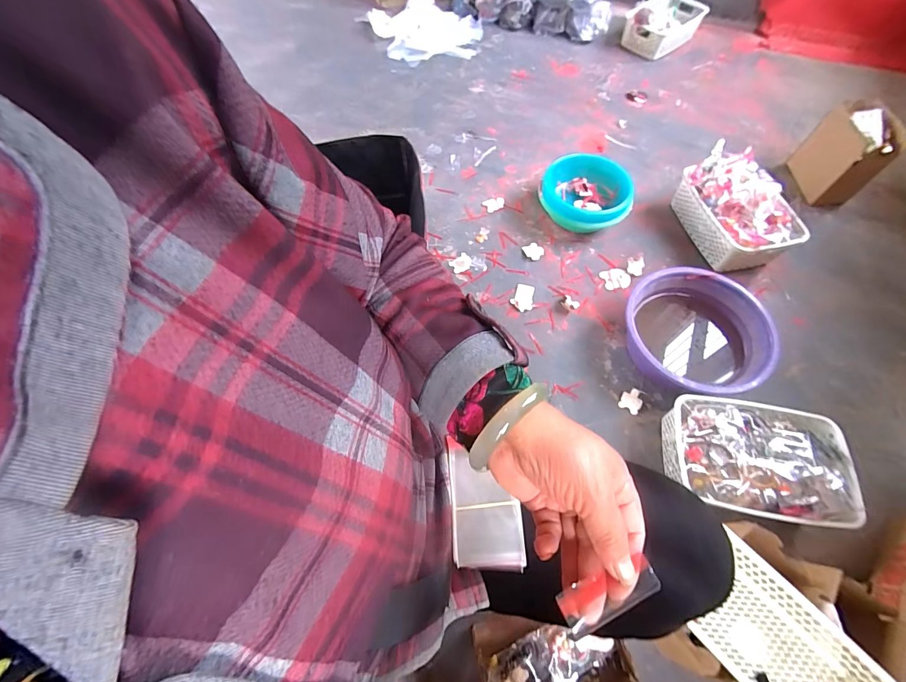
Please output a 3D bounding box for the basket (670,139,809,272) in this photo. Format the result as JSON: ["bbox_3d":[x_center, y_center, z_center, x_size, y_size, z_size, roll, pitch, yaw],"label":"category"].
[{"bbox_3d":[0.708,-0.329,0.979,0.171,0.157,0.296,-14,63,-6],"label":"basket"}]

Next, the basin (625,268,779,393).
[{"bbox_3d":[0.514,-0.011,0.838,0.289,0.116,0.281,-1,63,1],"label":"basin"}]

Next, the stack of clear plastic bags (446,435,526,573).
[{"bbox_3d":[0.030,0.157,0.358,0.063,0.013,0.106,-7,75,11],"label":"stack of clear plastic bags"}]

